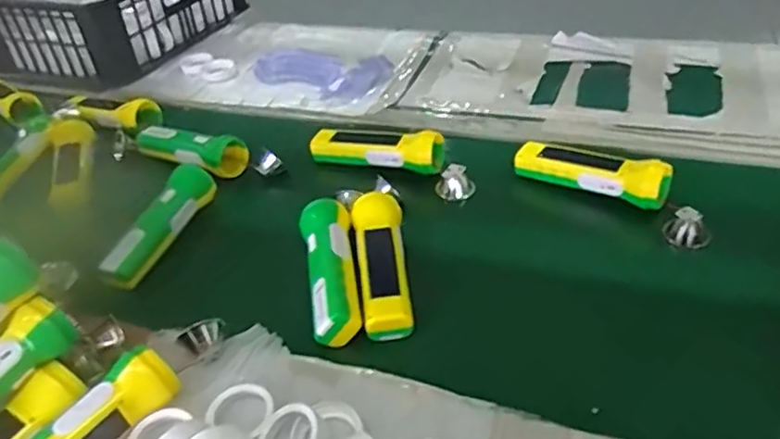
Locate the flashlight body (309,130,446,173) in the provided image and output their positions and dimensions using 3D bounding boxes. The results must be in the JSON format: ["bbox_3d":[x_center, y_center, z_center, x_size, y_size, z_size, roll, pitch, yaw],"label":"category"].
[{"bbox_3d":[-0.020,-0.086,0.768,0.170,0.042,0.053,10,41,19],"label":"flashlight body"}]

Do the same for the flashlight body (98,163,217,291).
[{"bbox_3d":[-0.246,0.006,0.687,0.045,0.045,0.168,8,40,17],"label":"flashlight body"}]

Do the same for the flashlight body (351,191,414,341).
[{"bbox_3d":[-0.008,0.038,0.609,0.051,0.037,0.167,-7,38,-1],"label":"flashlight body"}]

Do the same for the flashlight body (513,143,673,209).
[{"bbox_3d":[0.221,-0.051,0.701,0.170,0.065,0.047,21,45,31],"label":"flashlight body"}]

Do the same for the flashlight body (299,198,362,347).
[{"bbox_3d":[-0.054,0.043,0.603,0.052,0.037,0.162,-10,38,-5],"label":"flashlight body"}]

